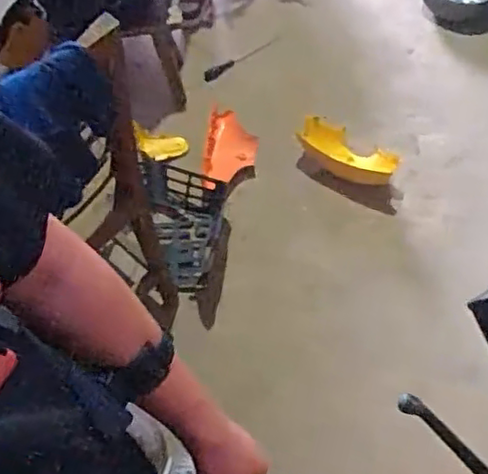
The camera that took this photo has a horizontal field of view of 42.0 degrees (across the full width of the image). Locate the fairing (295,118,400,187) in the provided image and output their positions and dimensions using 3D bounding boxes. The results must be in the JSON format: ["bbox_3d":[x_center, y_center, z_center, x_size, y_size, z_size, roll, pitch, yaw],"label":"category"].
[{"bbox_3d":[0.304,-0.244,1.883,0.135,0.078,0.316,-40,53,-20],"label":"fairing"}]

